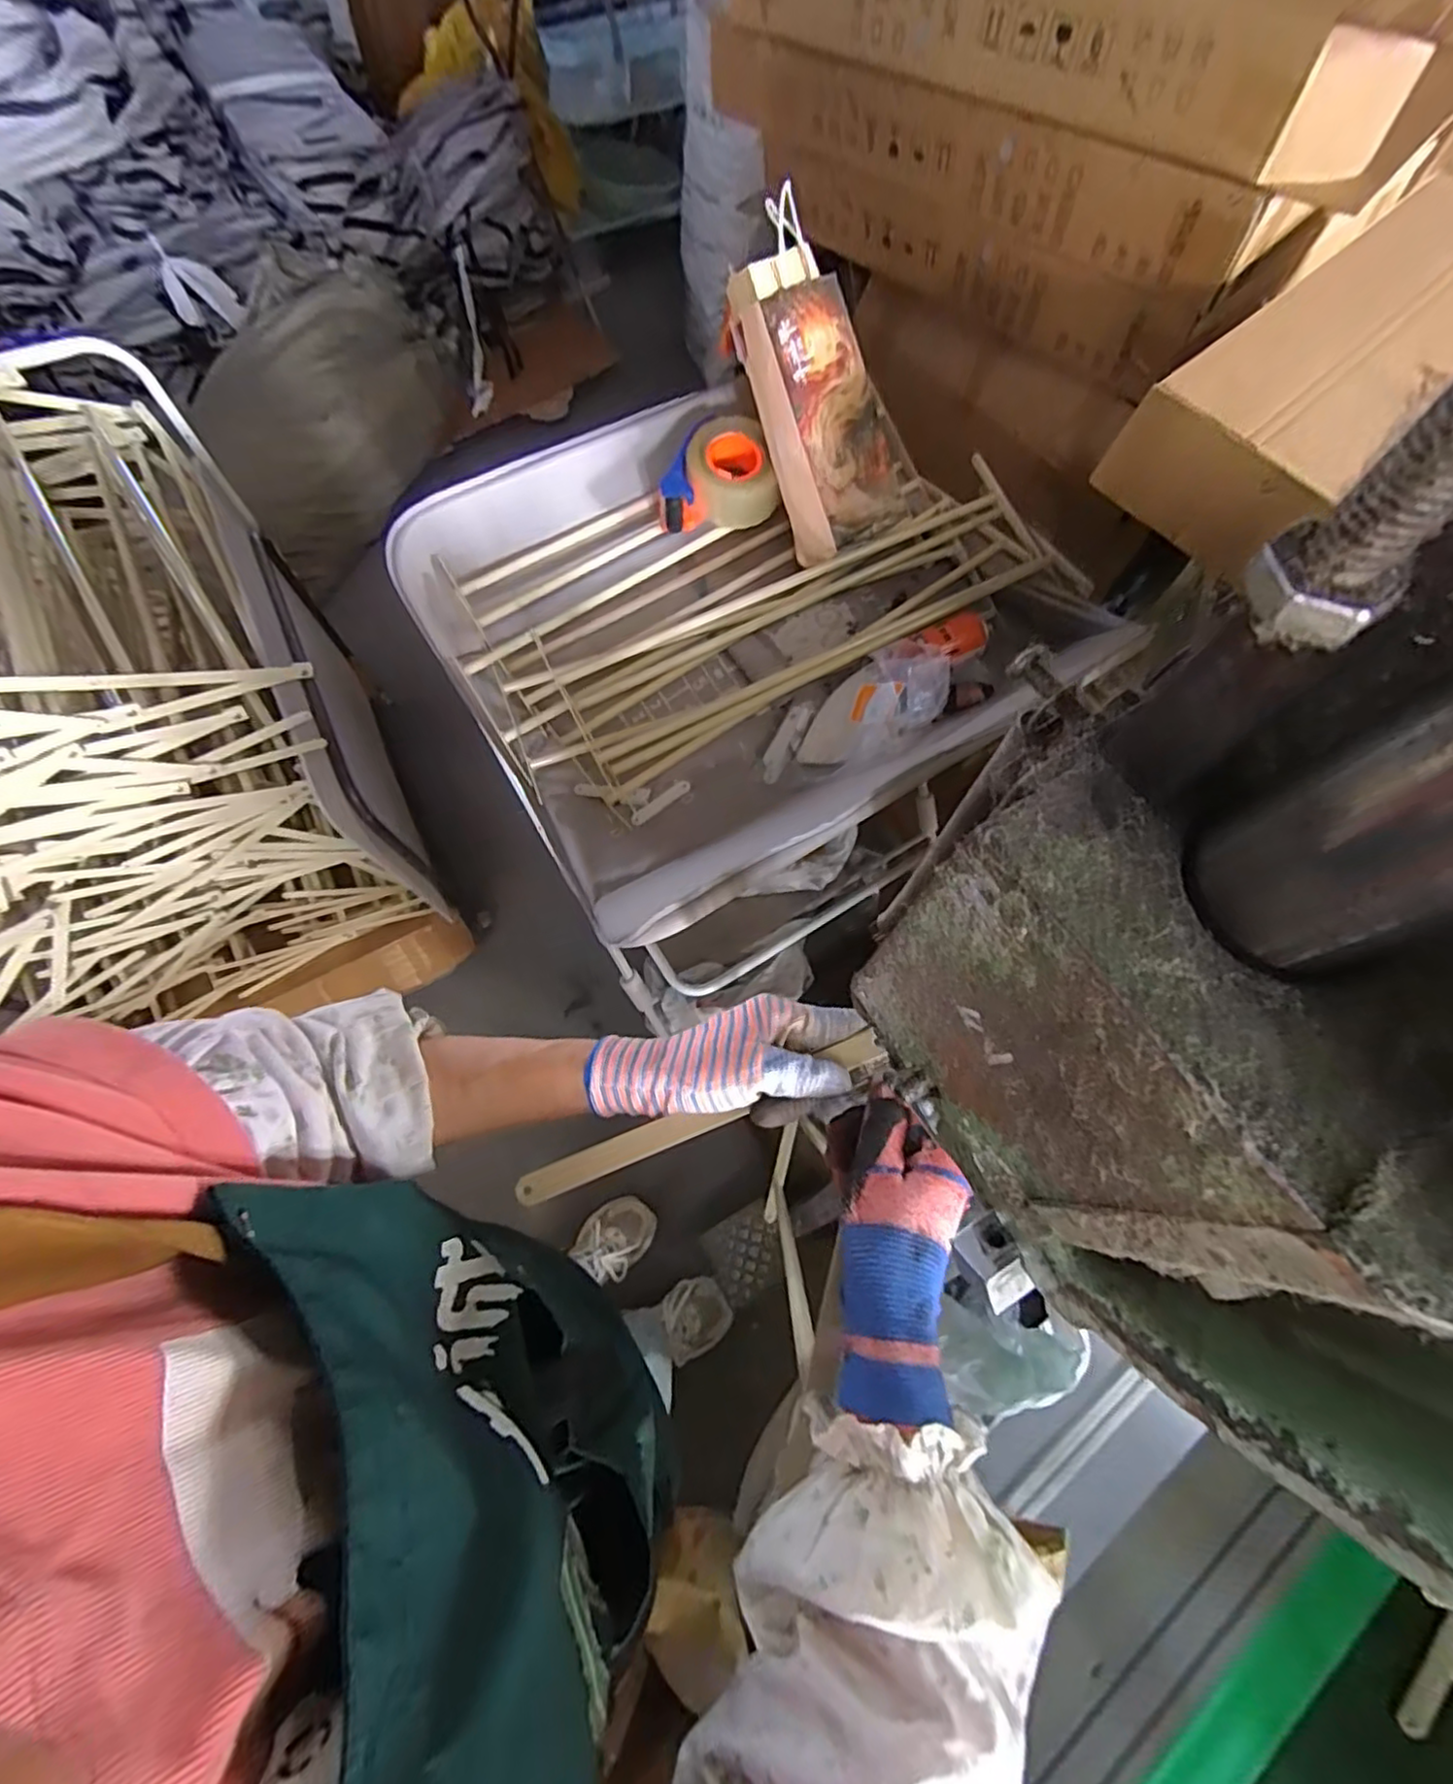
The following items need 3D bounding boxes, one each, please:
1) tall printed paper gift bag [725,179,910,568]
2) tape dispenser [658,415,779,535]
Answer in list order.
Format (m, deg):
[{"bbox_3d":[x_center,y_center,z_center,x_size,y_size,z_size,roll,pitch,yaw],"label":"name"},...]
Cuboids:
[{"bbox_3d":[0.110,-0.618,0.815,0.148,0.349,0.077,-34,29,-14],"label":"tall printed paper gift bag"},{"bbox_3d":[-0.015,-0.568,0.893,0.159,0.076,0.120,-5,66,-3],"label":"tape dispenser"}]

